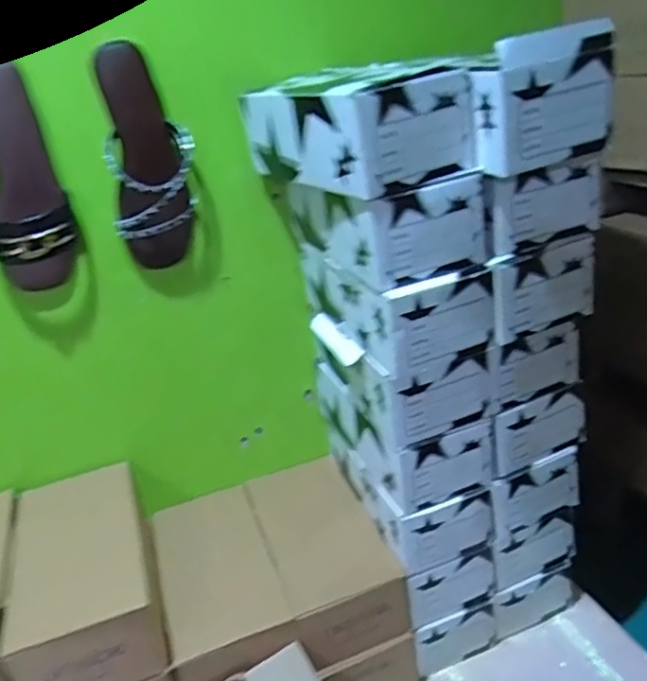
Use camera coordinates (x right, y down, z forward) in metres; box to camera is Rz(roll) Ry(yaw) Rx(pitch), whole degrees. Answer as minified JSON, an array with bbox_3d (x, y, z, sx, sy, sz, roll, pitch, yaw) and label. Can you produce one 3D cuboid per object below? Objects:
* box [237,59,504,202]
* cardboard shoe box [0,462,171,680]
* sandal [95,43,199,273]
[{"bbox_3d":[0.026,-0.227,0.659,0.129,0.098,0.268,-18,26,-22],"label":"box"},{"bbox_3d":[-0.274,0.269,0.729,0.140,0.096,0.261,-15,25,-17],"label":"cardboard shoe box"},{"bbox_3d":[-0.199,-0.201,0.717,0.101,0.235,0.068,-13,24,-12],"label":"sandal"}]

